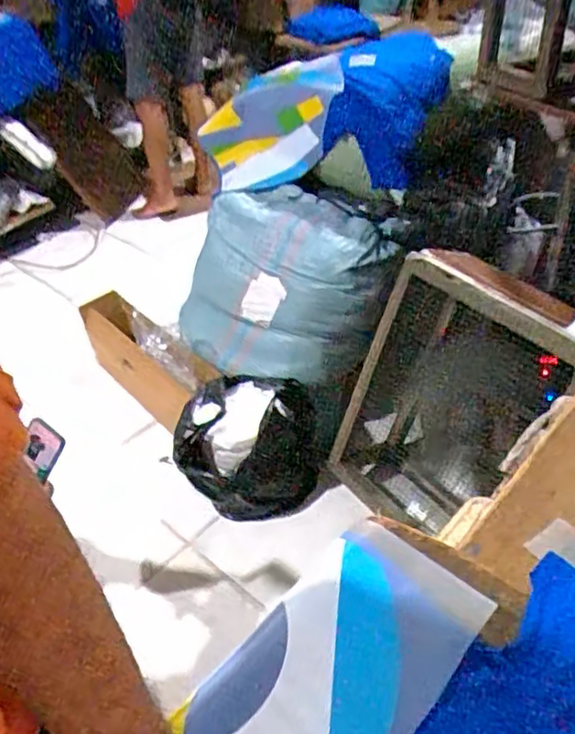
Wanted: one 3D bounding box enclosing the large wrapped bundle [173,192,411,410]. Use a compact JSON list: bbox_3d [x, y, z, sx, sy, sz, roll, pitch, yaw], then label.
[{"bbox_3d":[0.006,-0.213,1.594,0.562,0.363,0.335,18,46,24],"label":"large wrapped bundle"}]

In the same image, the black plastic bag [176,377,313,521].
[{"bbox_3d":[-0.091,0.205,1.577,0.338,0.272,0.292,-2,41,3],"label":"black plastic bag"}]

